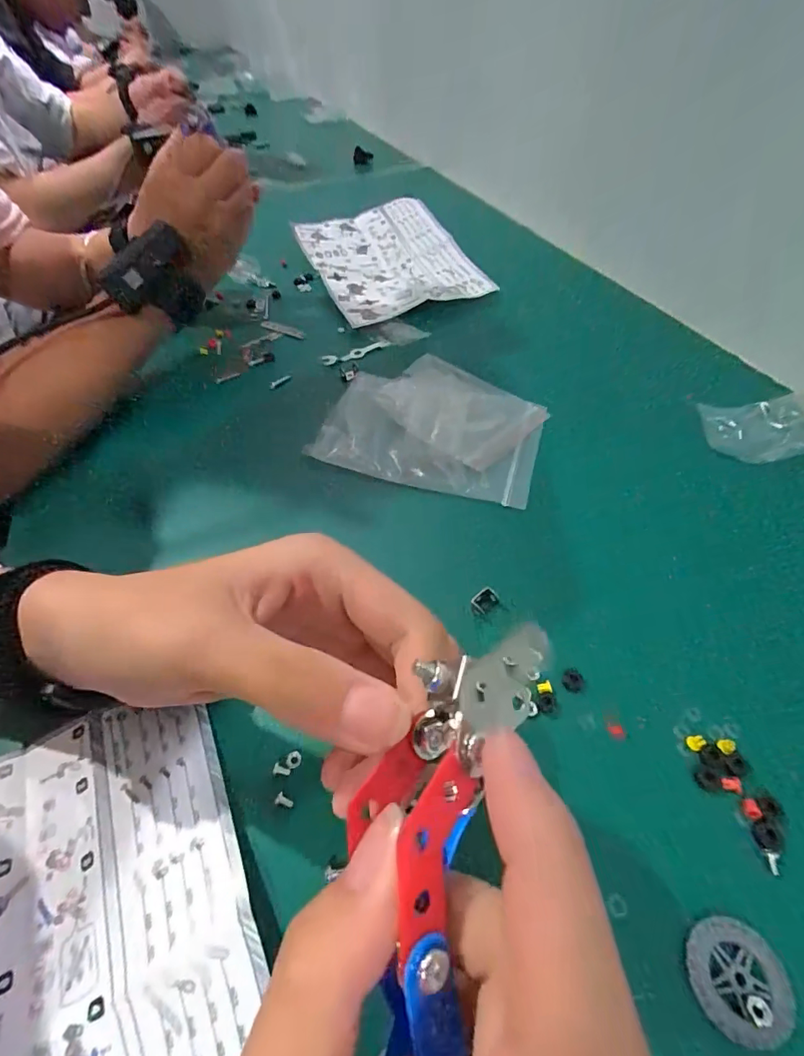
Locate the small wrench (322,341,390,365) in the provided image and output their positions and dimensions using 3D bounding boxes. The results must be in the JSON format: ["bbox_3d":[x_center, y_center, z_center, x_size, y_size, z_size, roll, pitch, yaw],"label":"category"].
[{"bbox_3d":[-0.043,-0.167,0.441,0.066,0.005,0.012,-19,52,-10],"label":"small wrench"}]

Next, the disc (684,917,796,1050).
[{"bbox_3d":[0.120,0.161,0.165,0.032,0.005,0.032,-2,51,3],"label":"disc"}]

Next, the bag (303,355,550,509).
[{"bbox_3d":[0.024,-0.086,0.358,0.163,0.011,0.127,14,54,15],"label":"bag"}]

